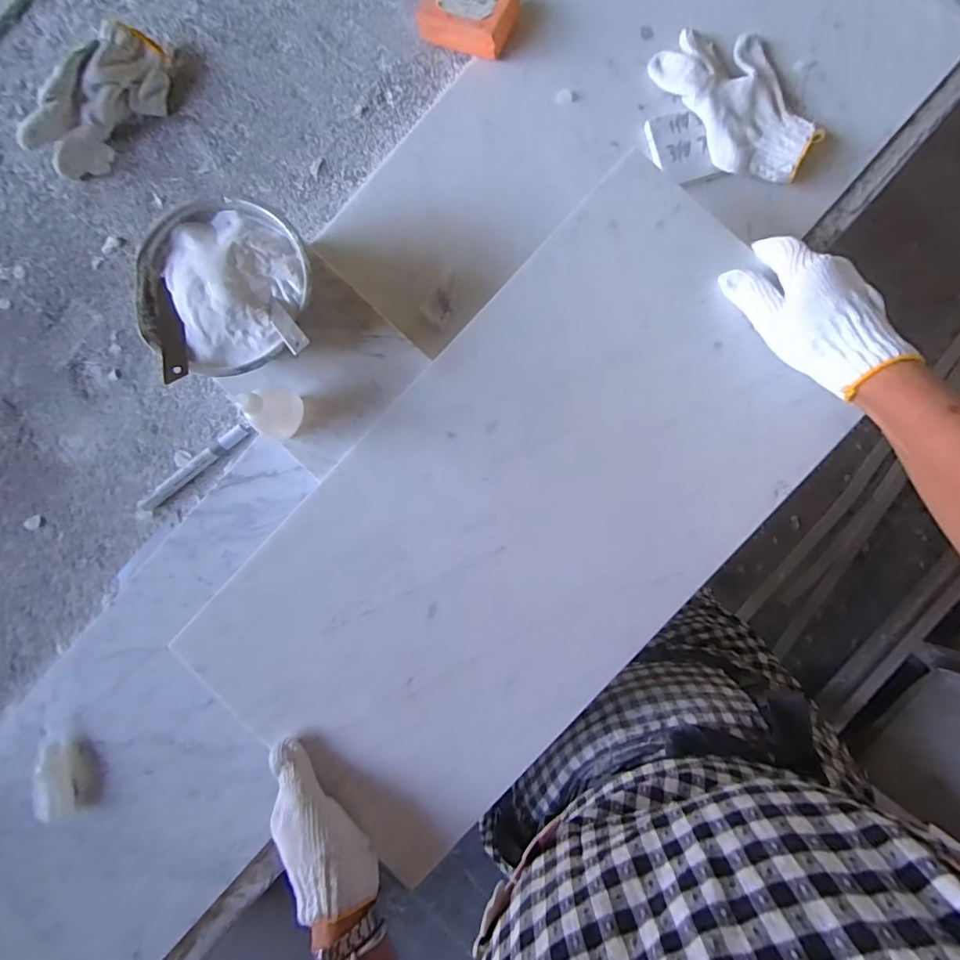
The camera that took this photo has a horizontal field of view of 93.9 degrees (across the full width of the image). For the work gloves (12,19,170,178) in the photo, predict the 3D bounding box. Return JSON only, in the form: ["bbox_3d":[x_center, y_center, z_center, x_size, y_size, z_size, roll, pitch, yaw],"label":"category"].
[{"bbox_3d":[-0.408,-0.408,0.485,0.066,0.050,0.170,39,89,2],"label":"work gloves"}]

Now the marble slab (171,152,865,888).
[{"bbox_3d":[0.041,0.034,0.392,0.307,0.021,0.572,42,89,2],"label":"marble slab"}]

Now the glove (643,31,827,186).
[{"bbox_3d":[0.270,-0.390,0.464,0.109,0.025,0.183,-30,88,0],"label":"glove"}]

